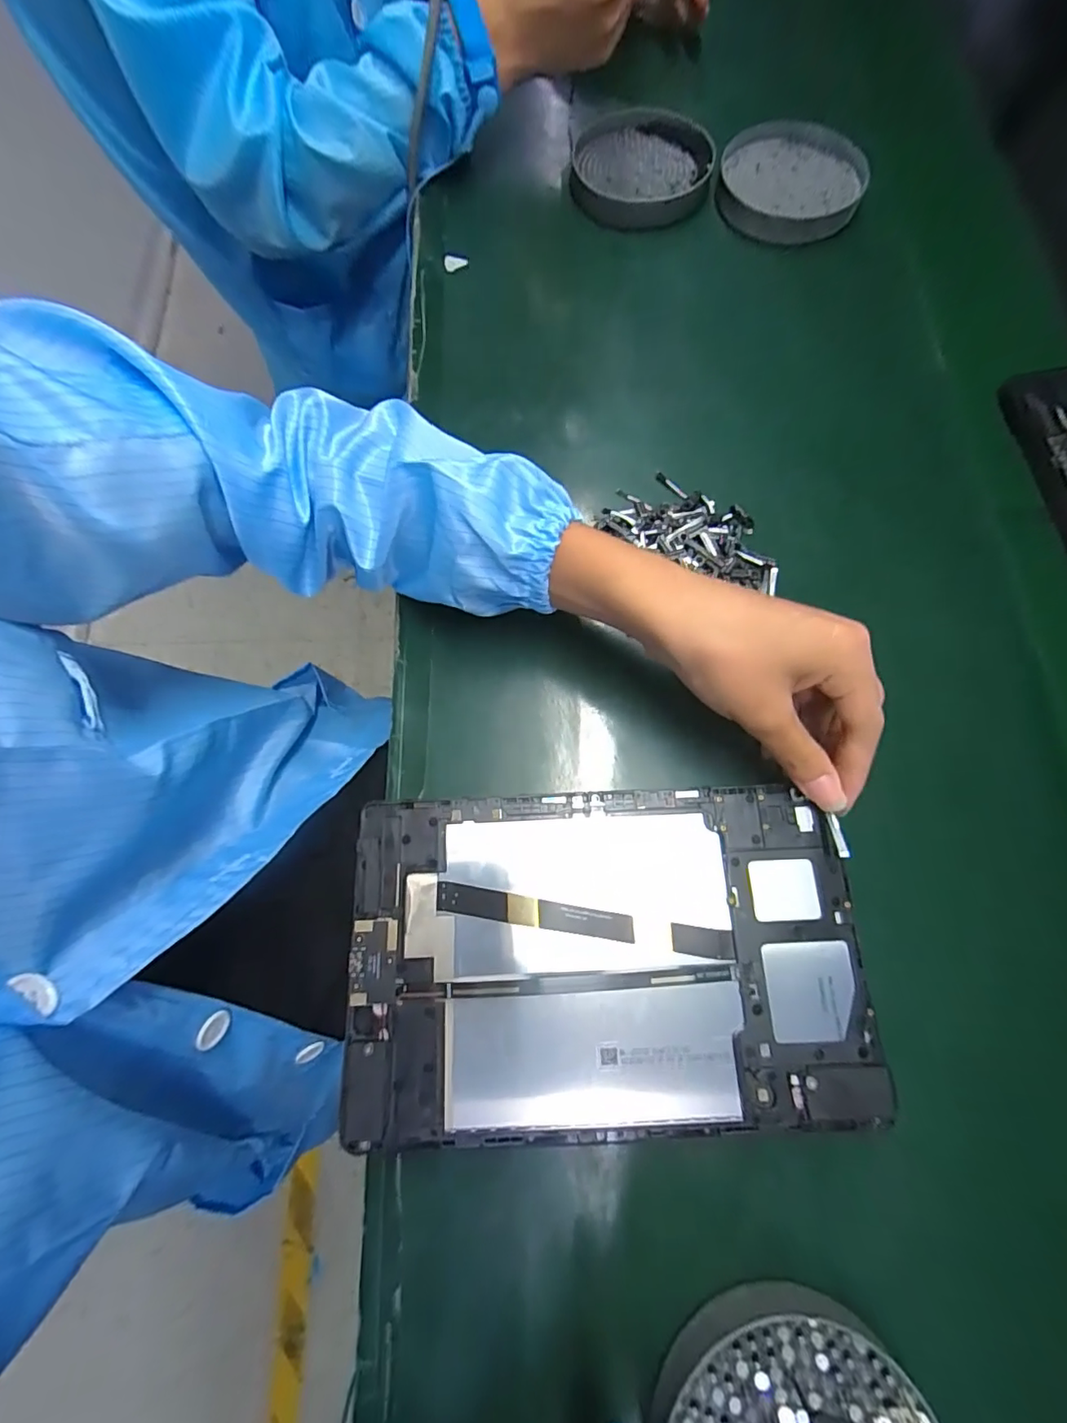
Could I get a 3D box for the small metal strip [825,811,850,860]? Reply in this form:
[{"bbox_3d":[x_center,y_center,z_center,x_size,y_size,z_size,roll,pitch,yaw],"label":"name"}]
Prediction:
[{"bbox_3d":[0.145,0.060,0.253,0.005,0.004,0.021,0,56,2],"label":"small metal strip"}]

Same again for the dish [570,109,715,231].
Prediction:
[{"bbox_3d":[0.090,-0.459,0.448,0.113,0.028,0.117,0,72,0],"label":"dish"}]

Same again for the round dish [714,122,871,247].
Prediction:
[{"bbox_3d":[0.210,-0.434,0.435,0.113,0.018,0.122,0,72,0],"label":"round dish"}]

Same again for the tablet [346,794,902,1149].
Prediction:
[{"bbox_3d":[0.033,0.113,0.249,0.235,0.012,0.148,-3,73,1],"label":"tablet"}]

